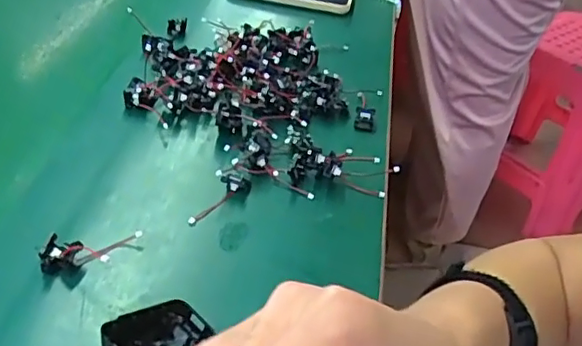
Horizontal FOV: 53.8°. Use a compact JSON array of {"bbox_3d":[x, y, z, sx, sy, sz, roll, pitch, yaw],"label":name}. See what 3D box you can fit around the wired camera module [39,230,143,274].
[{"bbox_3d":[-0.147,0.057,0.425,0.071,0.024,0.021,-10,40,-38],"label":"wired camera module"}]

